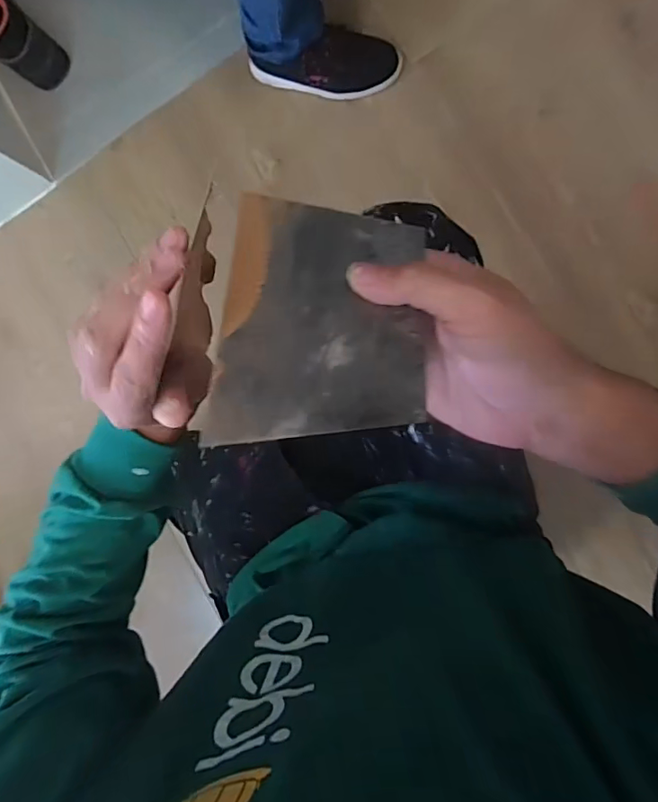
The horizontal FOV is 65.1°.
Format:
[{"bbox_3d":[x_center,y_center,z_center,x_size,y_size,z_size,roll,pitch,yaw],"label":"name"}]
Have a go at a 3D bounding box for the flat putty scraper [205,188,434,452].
[{"bbox_3d":[-0.002,-0.043,0.254,0.097,0.004,0.135,4,67,1],"label":"flat putty scraper"}]

